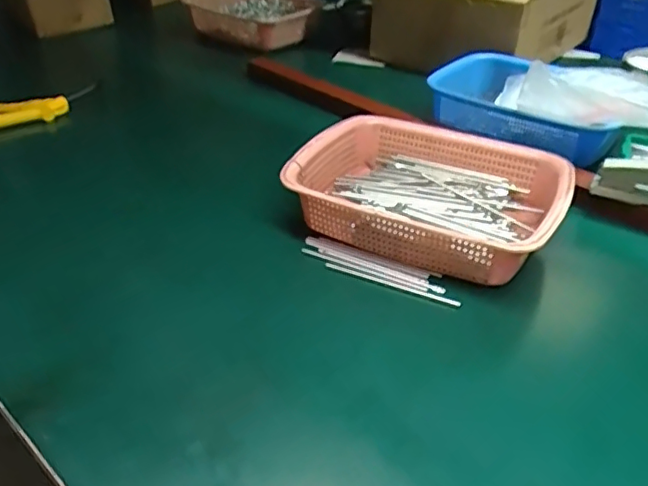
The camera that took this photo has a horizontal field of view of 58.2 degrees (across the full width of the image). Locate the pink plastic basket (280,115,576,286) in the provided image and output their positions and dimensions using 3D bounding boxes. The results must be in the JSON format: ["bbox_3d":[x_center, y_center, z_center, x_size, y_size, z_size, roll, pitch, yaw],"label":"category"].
[{"bbox_3d":[0.124,-0.058,0.684,0.295,0.077,0.226,17,39,22],"label":"pink plastic basket"}]

